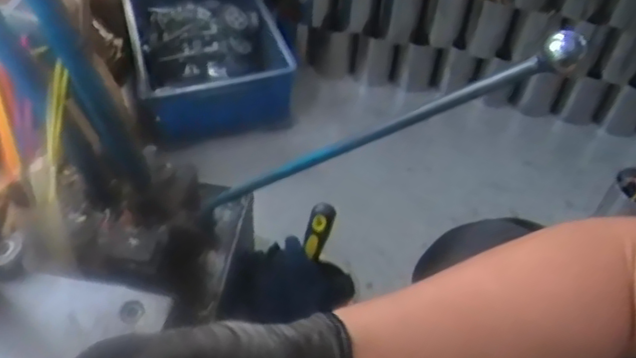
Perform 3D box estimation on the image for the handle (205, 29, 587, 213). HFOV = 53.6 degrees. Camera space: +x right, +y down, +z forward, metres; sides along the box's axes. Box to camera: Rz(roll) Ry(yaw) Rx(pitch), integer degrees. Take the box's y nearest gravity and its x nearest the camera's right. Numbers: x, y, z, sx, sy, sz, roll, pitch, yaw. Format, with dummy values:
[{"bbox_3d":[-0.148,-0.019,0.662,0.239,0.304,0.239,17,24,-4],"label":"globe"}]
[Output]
[{"bbox_3d":[0.036,-0.035,0.548,0.390,0.025,0.031,-22,32,39],"label":"handle"}]

